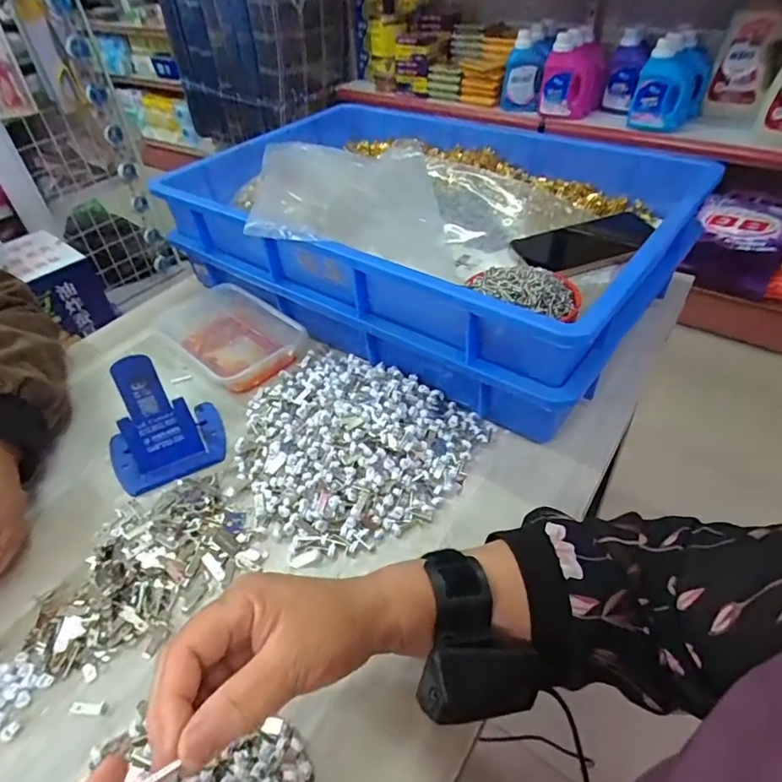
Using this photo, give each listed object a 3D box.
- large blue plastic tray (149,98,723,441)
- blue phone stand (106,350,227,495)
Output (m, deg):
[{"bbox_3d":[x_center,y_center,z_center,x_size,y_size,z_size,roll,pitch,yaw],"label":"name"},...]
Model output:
[{"bbox_3d":[0.032,-0.188,0.637,0.541,0.163,0.364,25,51,28],"label":"large blue plastic tray"},{"bbox_3d":[-0.212,0.021,0.471,0.103,0.086,0.081,-24,47,-20],"label":"blue phone stand"}]

